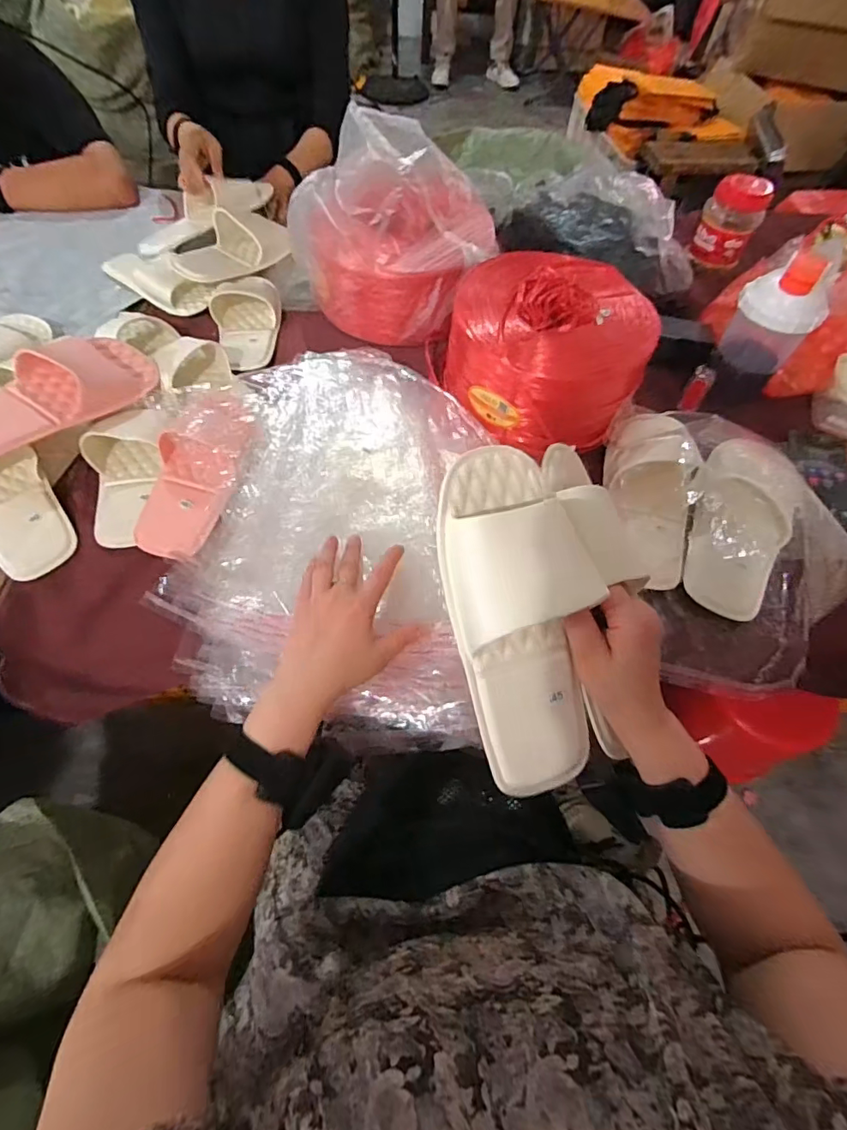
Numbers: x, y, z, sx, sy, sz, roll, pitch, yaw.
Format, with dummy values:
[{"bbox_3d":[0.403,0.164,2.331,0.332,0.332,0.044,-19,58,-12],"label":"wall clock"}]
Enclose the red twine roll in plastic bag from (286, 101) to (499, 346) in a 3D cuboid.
[{"bbox_3d":[-0.046,-0.504,0.745,0.291,0.187,0.248,14,60,5],"label":"red twine roll in plastic bag"}]

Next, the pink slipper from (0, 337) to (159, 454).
[{"bbox_3d":[-0.437,-0.204,0.579,0.096,0.063,0.240,36,64,17],"label":"pink slipper"}]

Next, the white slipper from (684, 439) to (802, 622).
[{"bbox_3d":[0.371,-0.050,0.568,0.102,0.053,0.217,22,61,10],"label":"white slipper"}]

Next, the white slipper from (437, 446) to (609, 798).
[{"bbox_3d":[0.075,0.049,0.381,0.110,0.062,0.271,-11,95,-9],"label":"white slipper"}]

